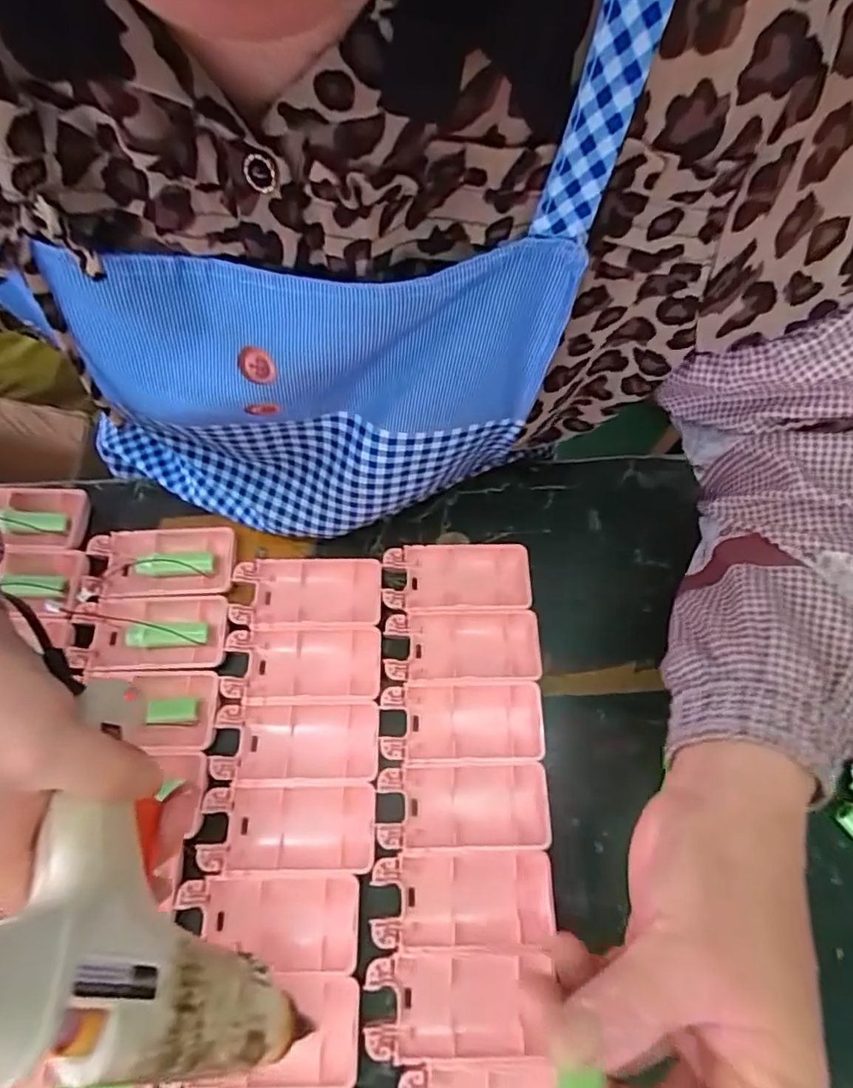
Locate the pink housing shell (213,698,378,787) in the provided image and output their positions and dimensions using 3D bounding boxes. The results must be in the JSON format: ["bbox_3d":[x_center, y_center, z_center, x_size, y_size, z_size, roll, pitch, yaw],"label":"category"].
[{"bbox_3d":[-0.075,0.117,0.344,0.092,0.015,0.045,0,68,-1],"label":"pink housing shell"}]

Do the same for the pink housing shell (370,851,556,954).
[{"bbox_3d":[0.019,0.190,0.313,0.093,0.017,0.045,0,68,0],"label":"pink housing shell"}]

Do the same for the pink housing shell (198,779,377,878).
[{"bbox_3d":[-0.076,0.158,0.326,0.093,0.017,0.046,-1,68,-1],"label":"pink housing shell"}]

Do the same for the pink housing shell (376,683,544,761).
[{"bbox_3d":[0.021,0.106,0.348,0.093,0.014,0.044,0,68,-1],"label":"pink housing shell"}]

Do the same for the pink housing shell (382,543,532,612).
[{"bbox_3d":[0.020,0.022,0.385,0.093,0.012,0.048,-2,68,-1],"label":"pink housing shell"}]

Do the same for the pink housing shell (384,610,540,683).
[{"bbox_3d":[0.022,0.065,0.367,0.092,0.015,0.045,-1,68,-1],"label":"pink housing shell"}]

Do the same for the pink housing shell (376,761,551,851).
[{"bbox_3d":[0.021,0.148,0.331,0.093,0.019,0.044,0,68,-1],"label":"pink housing shell"}]

